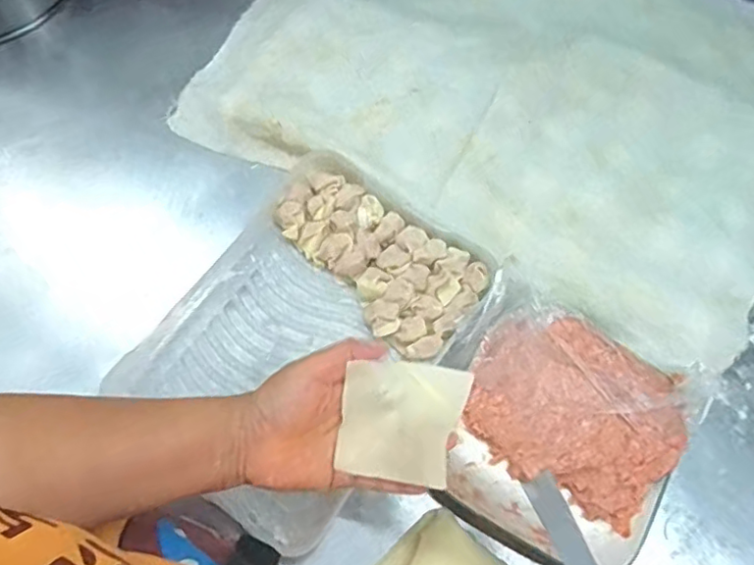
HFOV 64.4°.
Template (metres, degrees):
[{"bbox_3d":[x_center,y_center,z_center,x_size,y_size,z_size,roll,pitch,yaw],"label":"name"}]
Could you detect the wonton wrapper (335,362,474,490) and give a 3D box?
[{"bbox_3d":[0.013,0.086,0.376,0.078,0.017,0.071,3,73,30],"label":"wonton wrapper"}]

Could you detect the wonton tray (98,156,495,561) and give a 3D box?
[{"bbox_3d":[-0.062,0.049,0.538,0.217,0.030,0.299,35,75,11],"label":"wonton tray"}]

